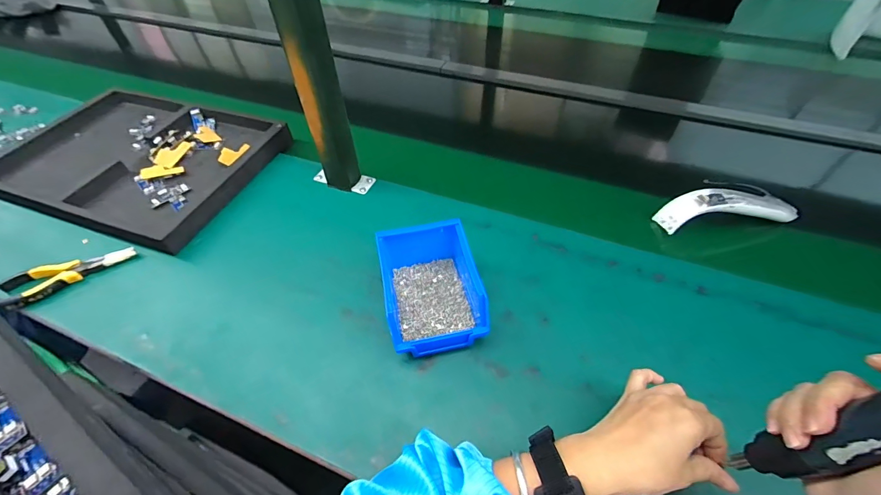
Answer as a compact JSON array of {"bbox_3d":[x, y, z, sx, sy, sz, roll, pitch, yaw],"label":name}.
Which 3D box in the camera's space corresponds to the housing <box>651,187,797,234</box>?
[{"bbox_3d":[0.432,-0.063,0.570,0.193,0.049,0.058,-6,51,-4],"label":"housing"}]

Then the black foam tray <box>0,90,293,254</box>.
[{"bbox_3d":[-0.550,-0.170,0.664,0.477,0.038,0.314,16,53,14],"label":"black foam tray"}]

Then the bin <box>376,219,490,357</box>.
[{"bbox_3d":[-0.013,0.049,0.457,0.107,0.077,0.154,-10,52,-7],"label":"bin"}]

